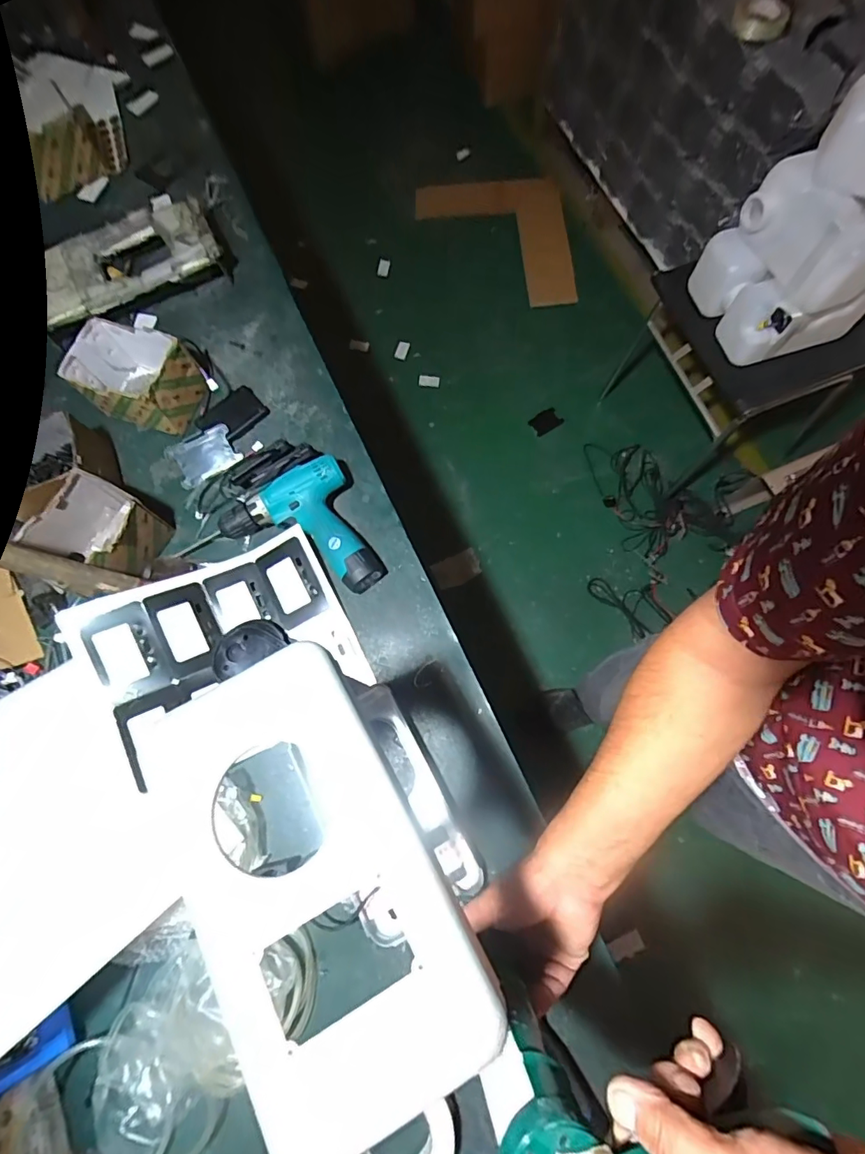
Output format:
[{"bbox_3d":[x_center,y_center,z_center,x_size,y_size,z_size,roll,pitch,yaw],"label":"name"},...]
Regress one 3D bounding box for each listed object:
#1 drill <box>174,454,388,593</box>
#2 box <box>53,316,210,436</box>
[{"bbox_3d":[-0.198,-0.042,0.659,0.222,0.048,0.194,-24,74,-4],"label":"drill"},{"bbox_3d":[-0.429,-0.290,0.718,0.145,0.088,0.122,24,76,10],"label":"box"}]

